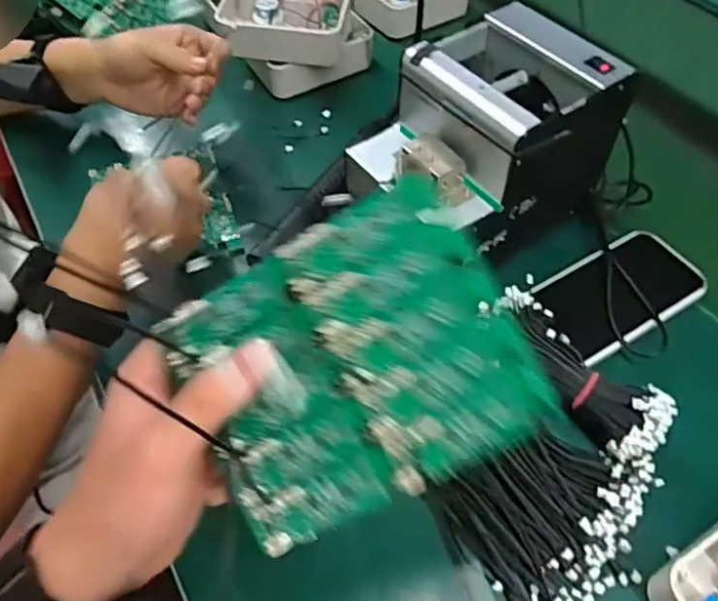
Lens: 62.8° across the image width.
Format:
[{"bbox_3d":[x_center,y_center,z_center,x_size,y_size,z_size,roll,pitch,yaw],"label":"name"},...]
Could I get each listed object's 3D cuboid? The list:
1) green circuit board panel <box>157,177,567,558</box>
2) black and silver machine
[{"bbox_3d":[-0.003,0.029,0.260,0.146,0.015,0.120,-28,87,9],"label":"green circuit board panel"},{"bbox_3d":[0.099,-0.125,0.475,0.183,0.133,0.129,-32,59,-21],"label":"black and silver machine"}]

